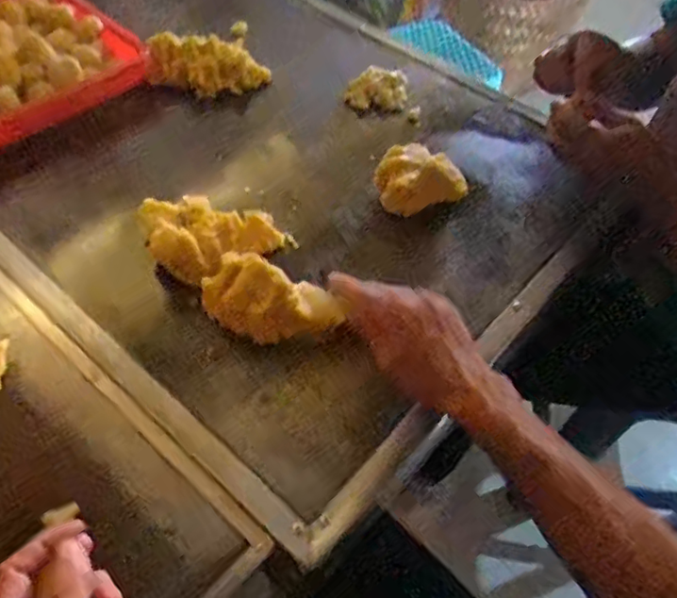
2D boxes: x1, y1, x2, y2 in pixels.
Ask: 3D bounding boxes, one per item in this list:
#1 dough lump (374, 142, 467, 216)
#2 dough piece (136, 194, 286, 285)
[{"bbox_3d":[0.087,-0.128,0.651,0.100,0.062,0.074,-30,61,-25],"label":"dough lump"},{"bbox_3d":[-0.120,-0.066,0.573,0.127,0.049,0.082,-21,57,-20],"label":"dough piece"}]

